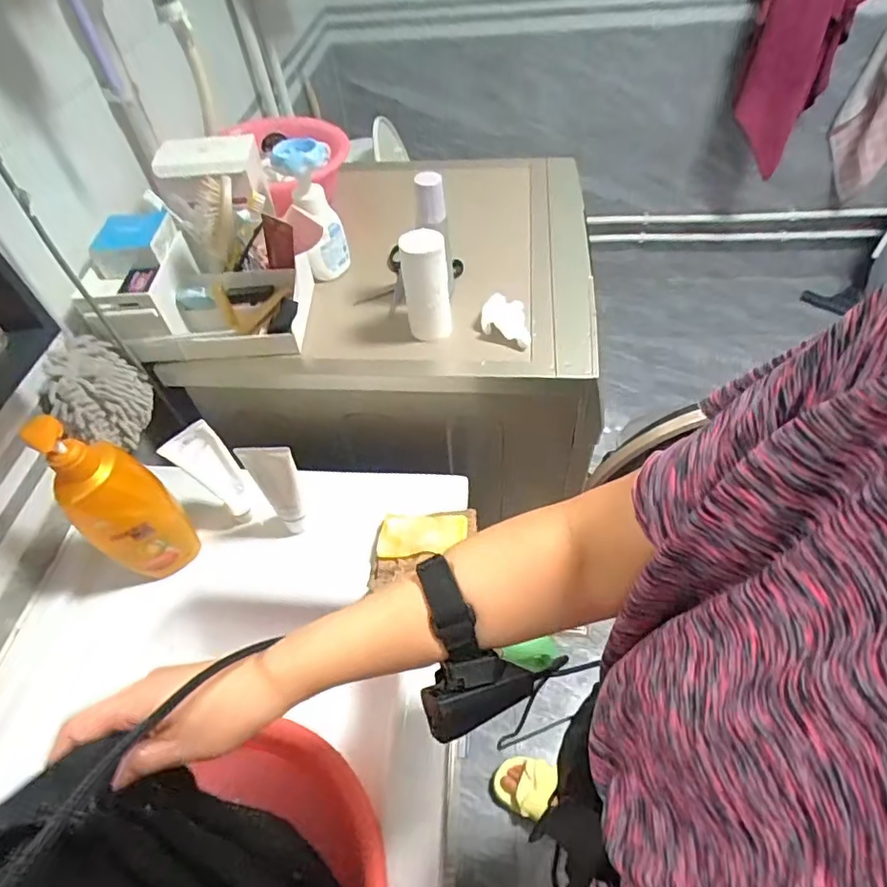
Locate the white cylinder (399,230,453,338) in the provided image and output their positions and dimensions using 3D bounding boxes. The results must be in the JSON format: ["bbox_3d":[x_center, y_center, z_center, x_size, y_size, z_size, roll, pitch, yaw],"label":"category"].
[{"bbox_3d":[-0.020,-0.182,0.668,0.046,0.151,0.046,-14,52,-7],"label":"white cylinder"}]

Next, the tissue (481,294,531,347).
[{"bbox_3d":[0.081,-0.159,0.712,0.062,0.044,0.056,2,52,6],"label":"tissue"}]

